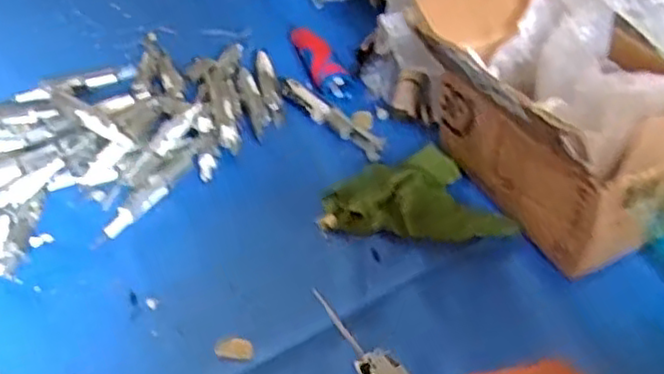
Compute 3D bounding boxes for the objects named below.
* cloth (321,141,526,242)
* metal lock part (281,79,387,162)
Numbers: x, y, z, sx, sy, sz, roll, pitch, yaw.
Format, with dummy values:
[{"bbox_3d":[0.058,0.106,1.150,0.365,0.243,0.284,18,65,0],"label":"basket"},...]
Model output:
[{"bbox_3d":[0.067,0.011,0.596,0.131,0.022,0.127,-21,46,-19],"label":"cloth"},{"bbox_3d":[-0.002,-0.070,0.685,0.021,0.016,0.138,-32,51,-28],"label":"metal lock part"}]

